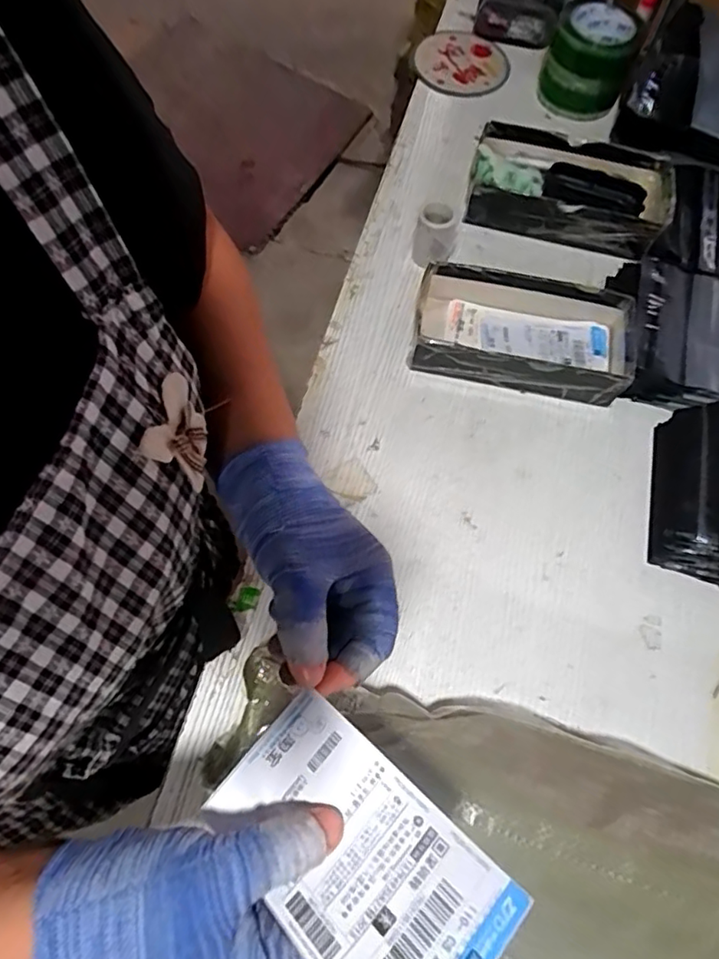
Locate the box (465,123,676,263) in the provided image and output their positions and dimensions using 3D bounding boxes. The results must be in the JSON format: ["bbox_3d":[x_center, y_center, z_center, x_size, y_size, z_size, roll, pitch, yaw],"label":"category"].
[{"bbox_3d":[0.246,-0.341,0.672,0.222,0.047,0.118,16,68,4],"label":"box"}]

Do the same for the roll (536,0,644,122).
[{"bbox_3d":[0.295,-0.540,0.735,0.106,0.083,0.112,1,67,-2],"label":"roll"}]

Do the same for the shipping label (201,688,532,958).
[{"bbox_3d":[-0.003,0.160,0.245,0.129,0.014,0.074,32,58,33],"label":"shipping label"}]

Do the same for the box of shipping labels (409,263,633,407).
[{"bbox_3d":[0.173,-0.152,0.594,0.228,0.052,0.118,11,67,2],"label":"box of shipping labels"}]

